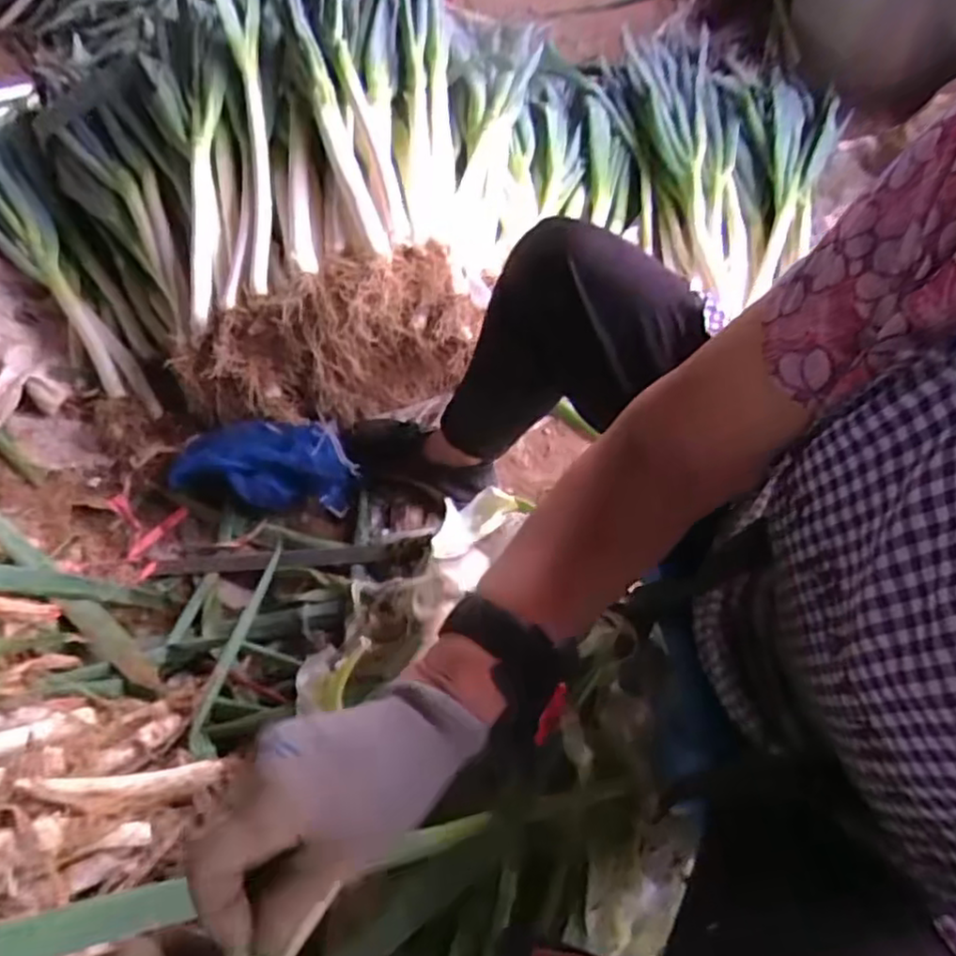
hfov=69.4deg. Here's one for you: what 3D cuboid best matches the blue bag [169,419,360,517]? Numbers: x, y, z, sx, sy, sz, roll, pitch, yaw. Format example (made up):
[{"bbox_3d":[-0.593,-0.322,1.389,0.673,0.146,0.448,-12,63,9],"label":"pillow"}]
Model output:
[{"bbox_3d":[-0.277,-0.024,0.910,0.225,0.065,0.110,-3,55,0],"label":"blue bag"}]

